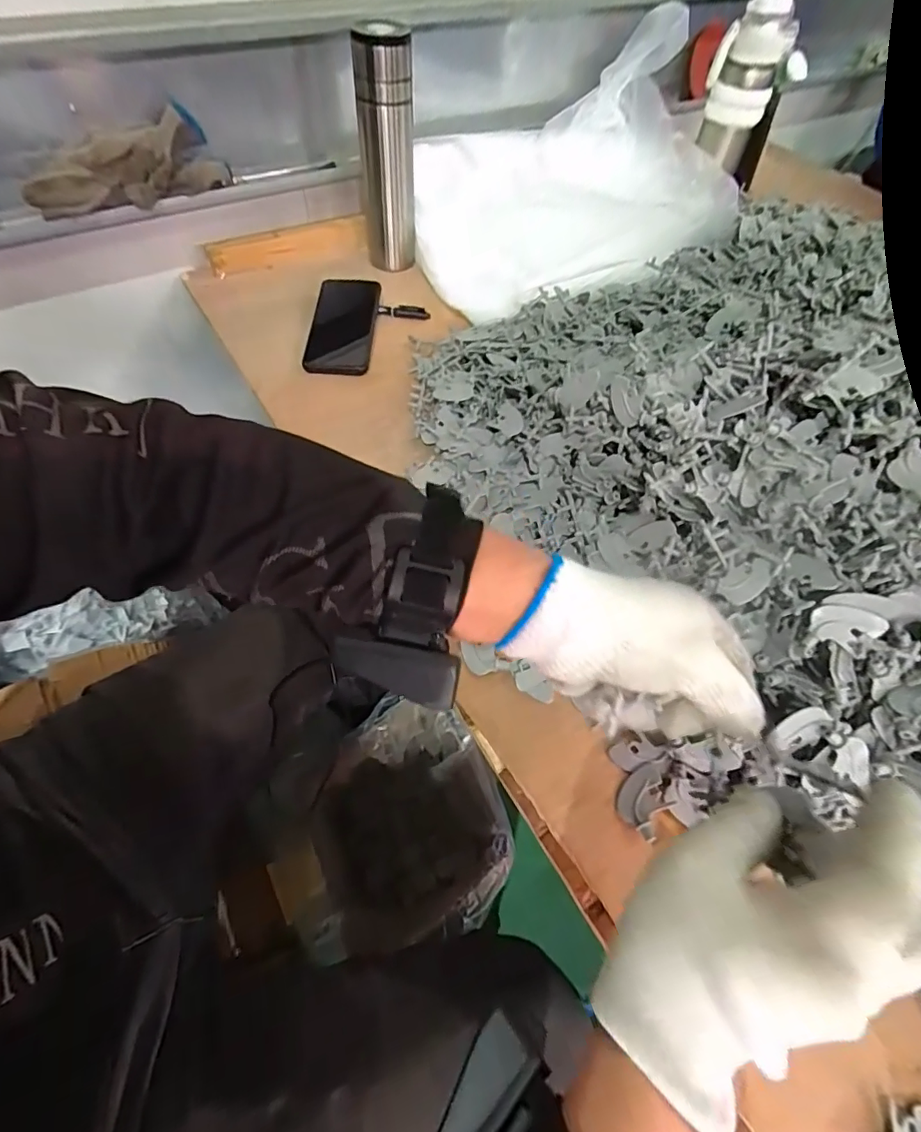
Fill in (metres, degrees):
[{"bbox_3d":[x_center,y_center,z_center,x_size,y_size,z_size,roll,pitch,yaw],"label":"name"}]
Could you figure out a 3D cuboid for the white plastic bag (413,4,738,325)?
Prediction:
[{"bbox_3d":[0.174,-0.552,0.702,0.501,0.172,0.311,-26,63,-18],"label":"white plastic bag"}]

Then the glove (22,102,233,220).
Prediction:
[{"bbox_3d":[-0.366,-0.440,0.554,0.210,0.065,0.070,-33,66,-22],"label":"glove"}]

